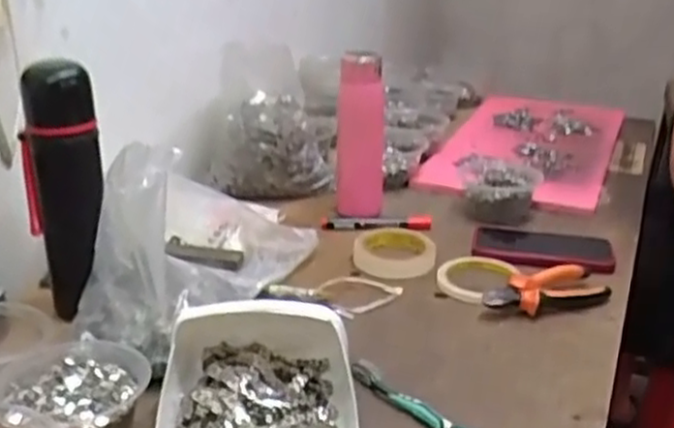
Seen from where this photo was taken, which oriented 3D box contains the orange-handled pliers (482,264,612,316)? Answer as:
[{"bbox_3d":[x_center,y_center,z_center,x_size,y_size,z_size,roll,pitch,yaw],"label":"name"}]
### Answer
[{"bbox_3d":[0.227,0.082,0.802,0.145,0.027,0.052,-11,25,-25],"label":"orange-handled pliers"}]

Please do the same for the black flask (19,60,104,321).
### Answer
[{"bbox_3d":[-0.261,-0.021,0.735,0.069,0.240,0.057,-16,27,-34],"label":"black flask"}]

